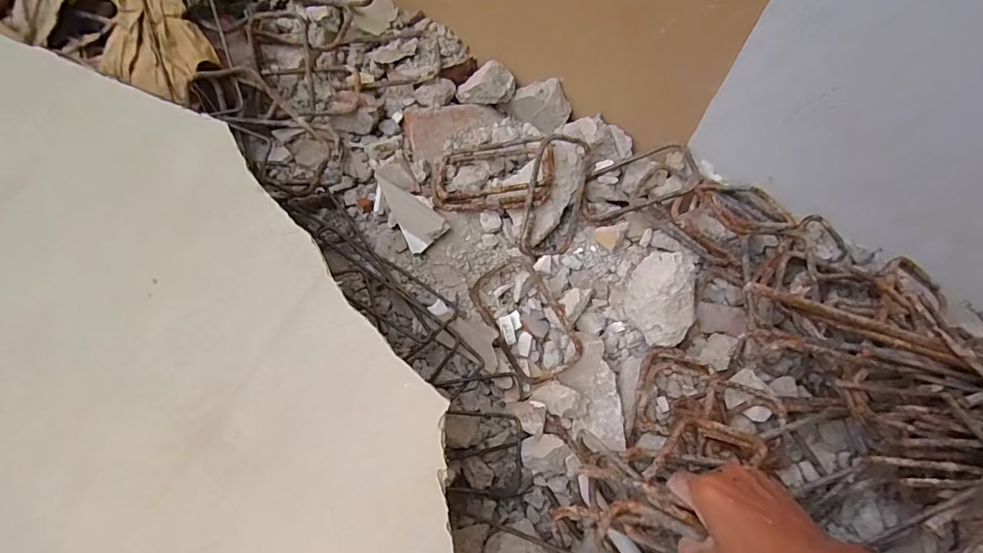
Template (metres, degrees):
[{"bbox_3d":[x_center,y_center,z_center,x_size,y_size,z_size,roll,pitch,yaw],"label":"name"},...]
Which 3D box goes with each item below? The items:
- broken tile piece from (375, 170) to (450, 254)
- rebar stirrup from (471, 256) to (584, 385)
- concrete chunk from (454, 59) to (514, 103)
[{"bbox_3d":[-0.098,-0.089,0.623,0.053,0.011,0.113,-28,80,-5],"label":"broken tile piece"},{"bbox_3d":[0.040,0.049,0.583,0.092,0.028,0.150,-19,66,-13],"label":"rebar stirrup"},{"bbox_3d":[-0.008,-0.266,0.705,0.082,0.057,0.043,-6,64,-7],"label":"concrete chunk"}]

